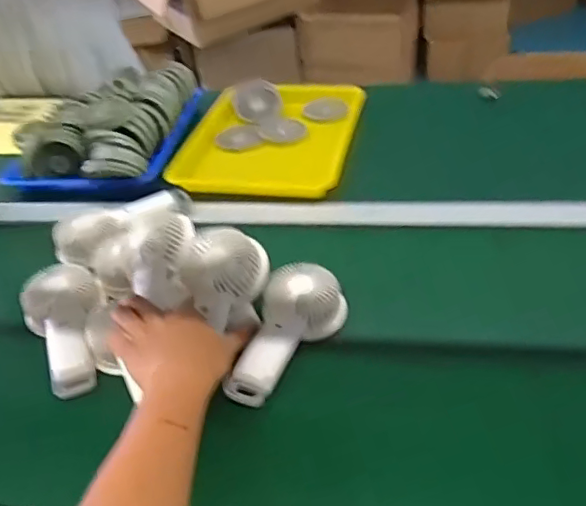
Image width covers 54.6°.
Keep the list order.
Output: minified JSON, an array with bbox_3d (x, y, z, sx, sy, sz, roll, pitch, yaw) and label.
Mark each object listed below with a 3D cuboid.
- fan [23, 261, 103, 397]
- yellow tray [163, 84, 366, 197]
[{"bbox_3d":[-0.246,0.079,0.623,0.085,0.043,0.163,-23,43,-17],"label":"fan"},{"bbox_3d":[-0.039,-0.195,0.918,0.277,0.031,0.293,2,41,10],"label":"yellow tray"}]

